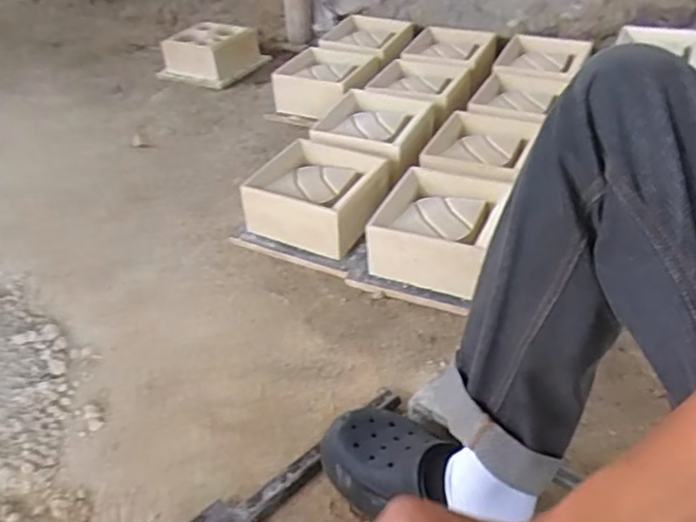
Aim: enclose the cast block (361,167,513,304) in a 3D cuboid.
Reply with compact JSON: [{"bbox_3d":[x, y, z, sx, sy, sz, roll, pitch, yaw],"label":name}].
[{"bbox_3d":[0.162,-0.060,1.030,0.191,0.091,0.230,13,41,21],"label":"cast block"}]

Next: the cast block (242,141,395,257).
[{"bbox_3d":[-0.052,-0.119,1.115,0.223,0.101,0.215,19,42,22],"label":"cast block"}]

